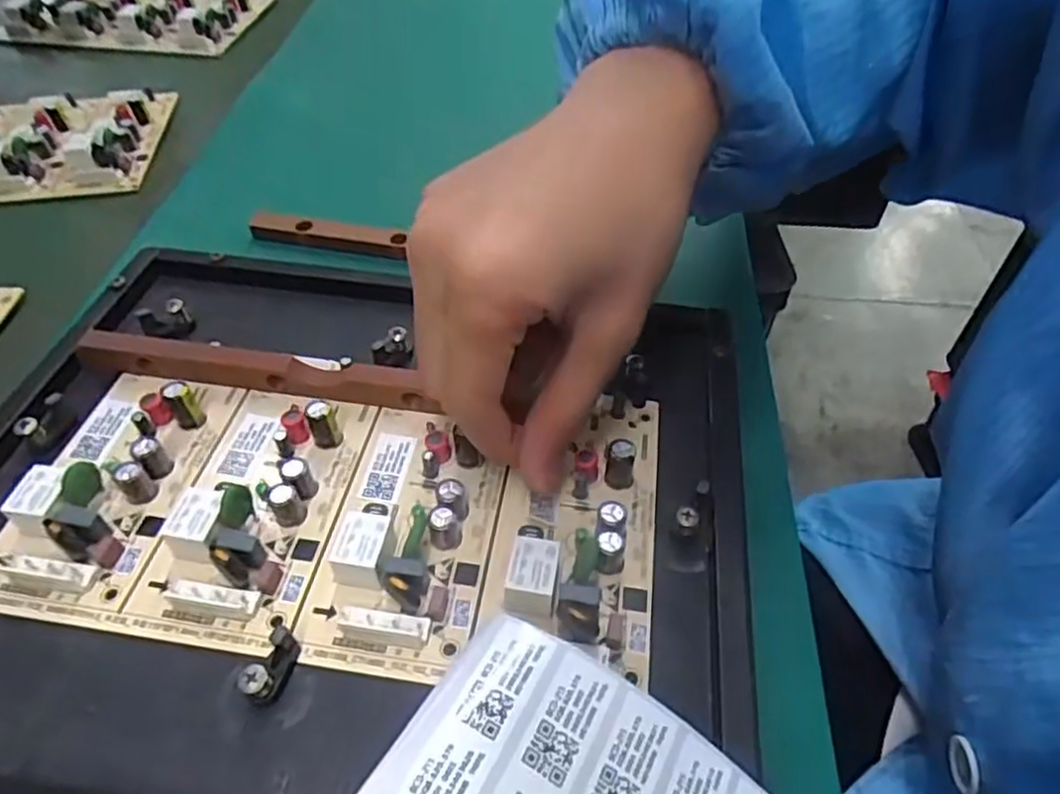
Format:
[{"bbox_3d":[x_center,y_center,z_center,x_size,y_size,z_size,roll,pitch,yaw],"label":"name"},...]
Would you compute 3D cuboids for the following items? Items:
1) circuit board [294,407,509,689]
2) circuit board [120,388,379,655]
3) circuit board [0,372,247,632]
[{"bbox_3d":[-0.041,0.041,0.233,0.054,0.015,0.099,7,51,6],"label":"circuit board"},{"bbox_3d":[-0.096,0.033,0.238,0.054,0.017,0.098,7,51,6],"label":"circuit board"},{"bbox_3d":[-0.149,0.027,0.242,0.053,0.020,0.100,6,50,6],"label":"circuit board"}]

